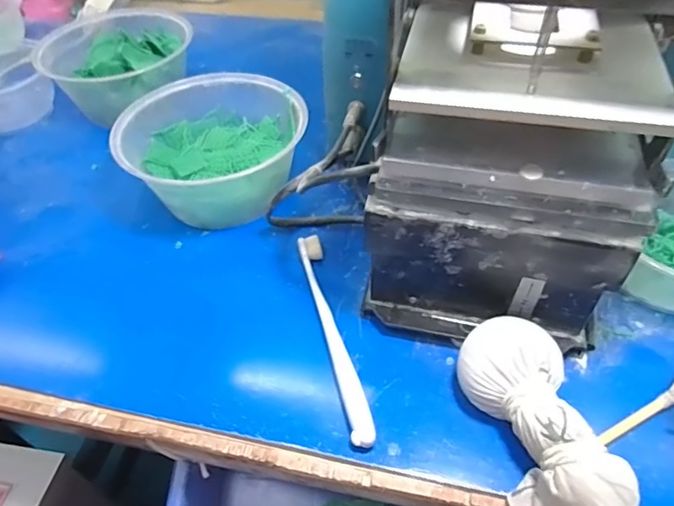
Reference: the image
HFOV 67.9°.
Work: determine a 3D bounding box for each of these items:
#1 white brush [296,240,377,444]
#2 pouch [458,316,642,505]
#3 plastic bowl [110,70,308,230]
[{"bbox_3d":[-0.003,0.055,0.372,0.017,0.011,0.181,-12,48,-8],"label":"white brush"},{"bbox_3d":[0.122,0.108,0.293,0.058,0.047,0.142,-14,49,-10],"label":"pouch"},{"bbox_3d":[-0.113,-0.103,0.477,0.160,0.069,0.150,-1,48,1],"label":"plastic bowl"}]

